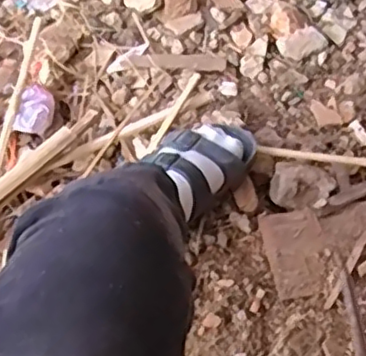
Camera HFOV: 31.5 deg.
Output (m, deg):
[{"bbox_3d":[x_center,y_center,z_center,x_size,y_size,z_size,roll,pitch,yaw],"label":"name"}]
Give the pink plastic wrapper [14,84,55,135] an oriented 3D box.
[{"bbox_3d":[-0.219,-0.101,0.967,0.019,0.060,0.070,21,95,43],"label":"pink plastic wrapper"}]

